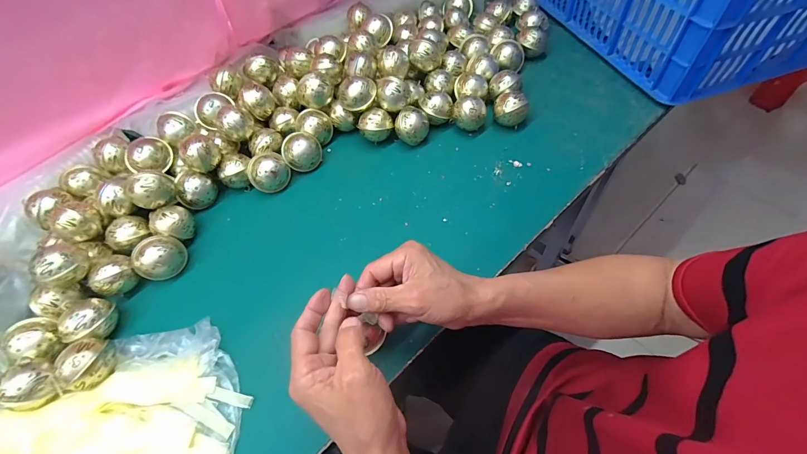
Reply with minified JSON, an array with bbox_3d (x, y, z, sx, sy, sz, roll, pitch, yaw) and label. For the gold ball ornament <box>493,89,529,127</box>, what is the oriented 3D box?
[{"bbox_3d":[0.182,-0.200,0.622,0.057,0.054,0.054,17,58,16],"label":"gold ball ornament"}]

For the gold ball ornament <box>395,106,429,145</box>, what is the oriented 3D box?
[{"bbox_3d":[0.015,-0.170,0.622,0.057,0.053,0.053,-14,55,-5],"label":"gold ball ornament"}]

